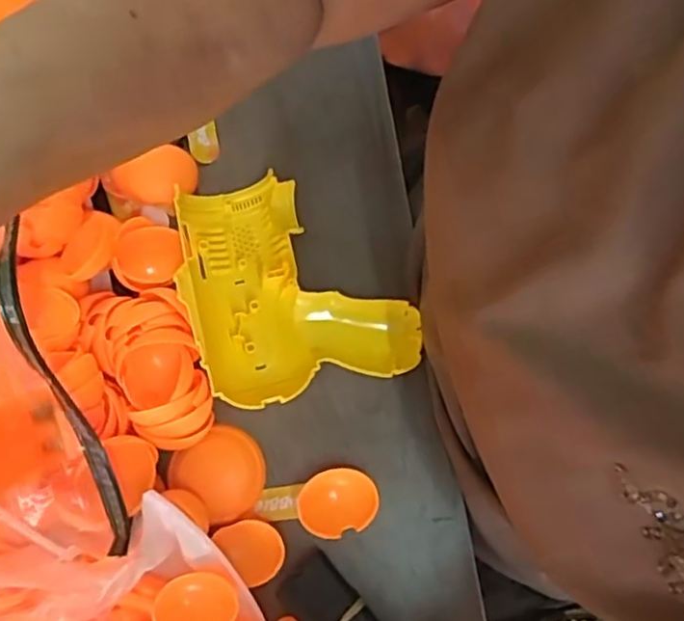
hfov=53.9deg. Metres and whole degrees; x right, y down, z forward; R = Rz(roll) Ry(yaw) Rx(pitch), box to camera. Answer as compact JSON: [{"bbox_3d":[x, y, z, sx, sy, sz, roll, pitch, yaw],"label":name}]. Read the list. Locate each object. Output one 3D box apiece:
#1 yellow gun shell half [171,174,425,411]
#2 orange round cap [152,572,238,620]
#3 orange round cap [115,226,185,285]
[{"bbox_3d":[-0.030,-0.018,0.382,0.115,0.028,0.133,-20,80,-4],"label":"yellow gun shell half"},{"bbox_3d":[-0.077,0.154,0.351,0.041,0.010,0.032,-25,80,-4],"label":"orange round cap"},{"bbox_3d":[-0.114,-0.031,0.395,0.038,0.018,0.038,7,74,-23],"label":"orange round cap"}]

